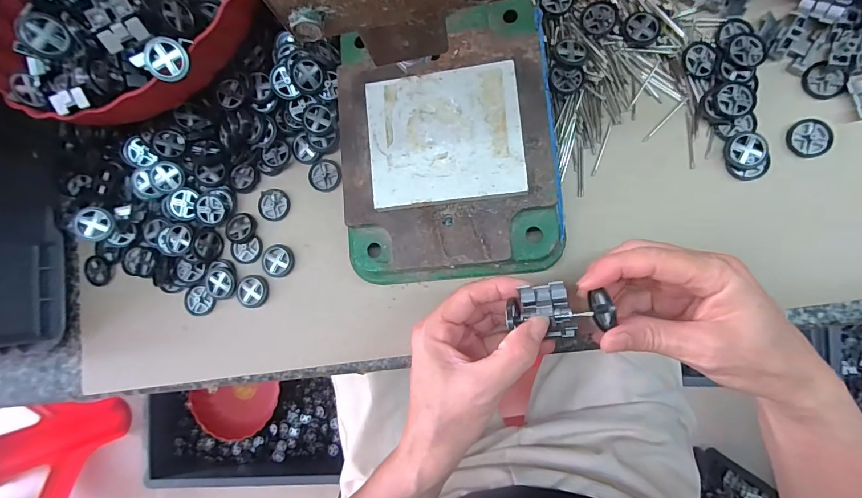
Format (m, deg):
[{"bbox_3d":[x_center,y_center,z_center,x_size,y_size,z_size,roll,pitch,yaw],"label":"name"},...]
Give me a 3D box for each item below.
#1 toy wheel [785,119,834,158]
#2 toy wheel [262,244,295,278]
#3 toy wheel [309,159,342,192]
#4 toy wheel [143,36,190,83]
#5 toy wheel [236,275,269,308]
[{"bbox_3d":[0.274,-0.080,0.287,0.027,0.004,0.027,-1,85,8],"label":"toy wheel"},{"bbox_3d":[-0.130,0.010,0.338,0.027,0.005,0.027,-1,85,8],"label":"toy wheel"},{"bbox_3d":[-0.091,-0.063,0.343,0.026,0.006,0.027,-1,85,8],"label":"toy wheel"},{"bbox_3d":[-0.180,-0.129,0.271,0.027,0.007,0.027,35,95,-21],"label":"toy wheel"},{"bbox_3d":[-0.151,0.036,0.338,0.027,0.005,0.027,-1,85,8],"label":"toy wheel"}]

